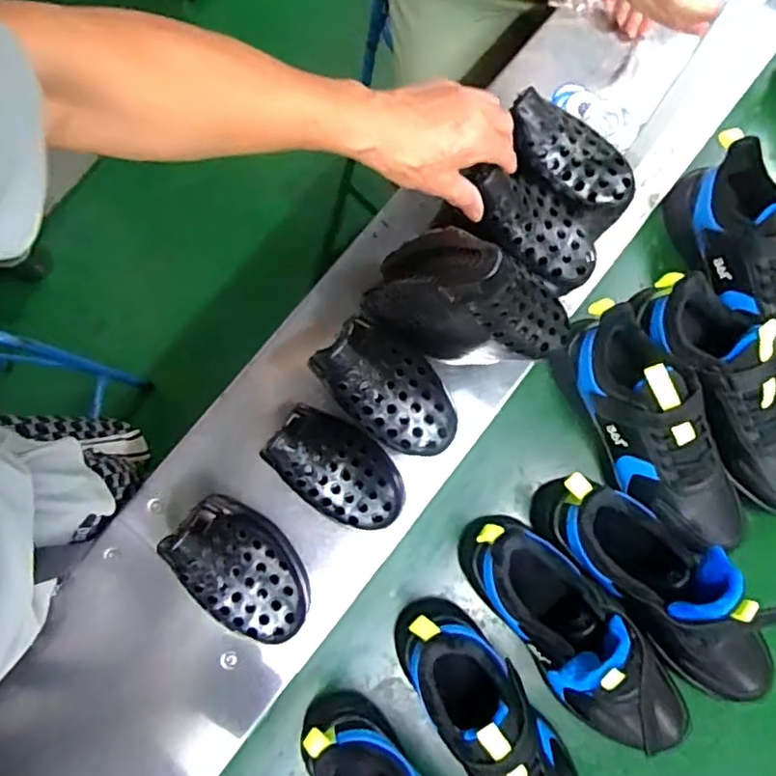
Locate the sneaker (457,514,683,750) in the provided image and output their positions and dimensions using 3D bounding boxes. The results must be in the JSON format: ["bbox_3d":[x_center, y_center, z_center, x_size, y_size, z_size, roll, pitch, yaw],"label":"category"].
[{"bbox_3d":[0.172,0.232,0.570,0.253,0.148,0.090,43,82,7],"label":"sneaker"}]

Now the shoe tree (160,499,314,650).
[{"bbox_3d":[-0.126,0.158,0.544,0.083,0.073,0.138,-42,82,-7],"label":"shoe tree"}]

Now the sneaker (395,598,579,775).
[{"bbox_3d":[0.100,0.313,0.564,0.088,0.131,0.254,-34,81,-6],"label":"sneaker"}]

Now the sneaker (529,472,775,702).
[{"bbox_3d":[0.262,0.181,0.577,0.102,0.155,0.268,-43,82,-7],"label":"sneaker"}]

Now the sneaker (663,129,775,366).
[{"bbox_3d":[0.382,-0.123,0.654,0.085,0.105,0.265,-21,80,-4],"label":"sneaker"}]

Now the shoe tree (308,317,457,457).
[{"bbox_3d":[0.003,-0.001,0.543,0.137,0.063,0.074,39,82,7],"label":"shoe tree"}]

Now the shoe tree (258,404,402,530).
[{"bbox_3d":[-0.045,0.075,0.597,0.139,0.065,0.084,36,81,6],"label":"shoe tree"}]

